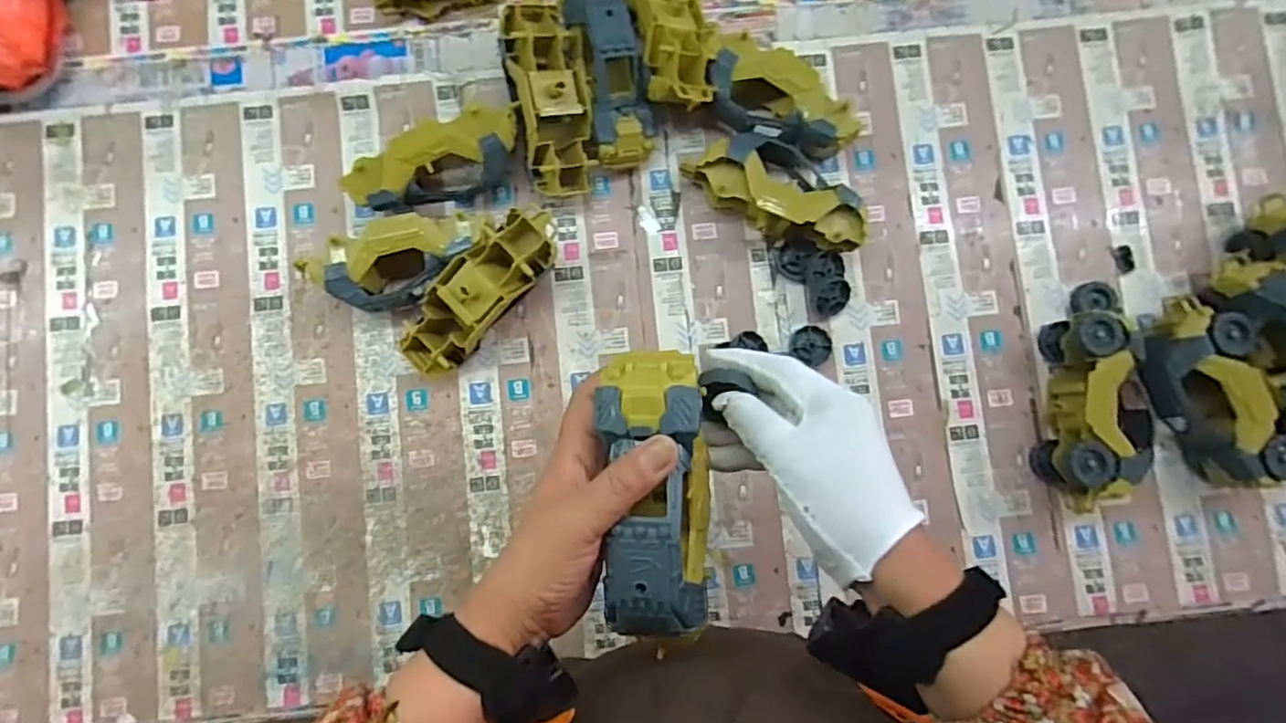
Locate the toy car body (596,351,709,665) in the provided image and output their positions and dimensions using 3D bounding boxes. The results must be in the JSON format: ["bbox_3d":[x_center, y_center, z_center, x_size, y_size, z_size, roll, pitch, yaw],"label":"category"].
[{"bbox_3d":[0.008,0.073,0.344,0.057,0.041,0.155,-3,84,0],"label":"toy car body"}]

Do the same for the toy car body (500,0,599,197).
[{"bbox_3d":[-0.082,-0.241,0.565,0.068,0.052,0.175,-10,98,-1],"label":"toy car body"}]

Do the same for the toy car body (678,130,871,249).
[{"bbox_3d":[0.126,-0.156,0.579,0.169,0.057,0.075,33,86,3],"label":"toy car body"}]

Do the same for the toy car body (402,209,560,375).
[{"bbox_3d":[-0.142,-0.059,0.560,0.063,0.074,0.169,44,86,4],"label":"toy car body"}]

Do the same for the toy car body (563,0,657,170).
[{"bbox_3d":[-0.025,-0.256,0.569,0.061,0.055,0.153,-13,101,-1],"label":"toy car body"}]

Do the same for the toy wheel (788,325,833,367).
[{"bbox_3d":[0.158,-0.017,0.588,0.038,0.012,0.035,0,85,0],"label":"toy wheel"}]

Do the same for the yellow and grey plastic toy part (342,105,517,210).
[{"bbox_3d":[-0.182,-0.175,0.572,0.160,0.066,0.062,-26,85,-2],"label":"yellow and grey plastic toy part"}]

